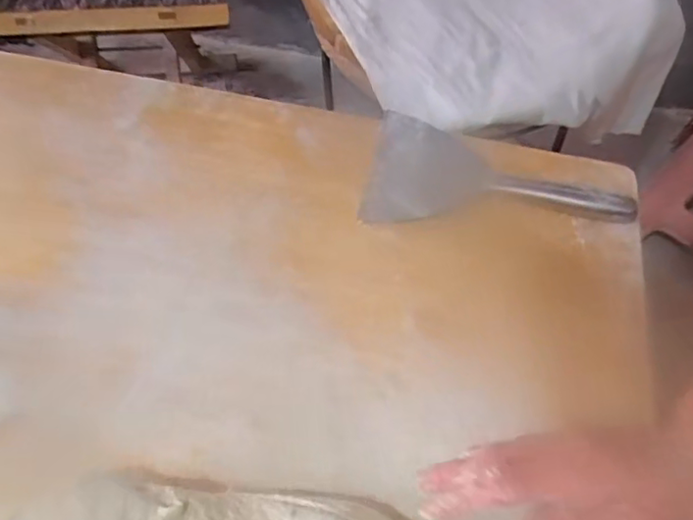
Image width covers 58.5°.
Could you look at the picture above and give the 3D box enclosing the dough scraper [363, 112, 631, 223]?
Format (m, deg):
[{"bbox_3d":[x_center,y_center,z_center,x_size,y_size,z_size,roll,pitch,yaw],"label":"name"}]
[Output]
[{"bbox_3d":[0.130,-0.065,0.534,0.216,0.017,0.104,12,73,7],"label":"dough scraper"}]

